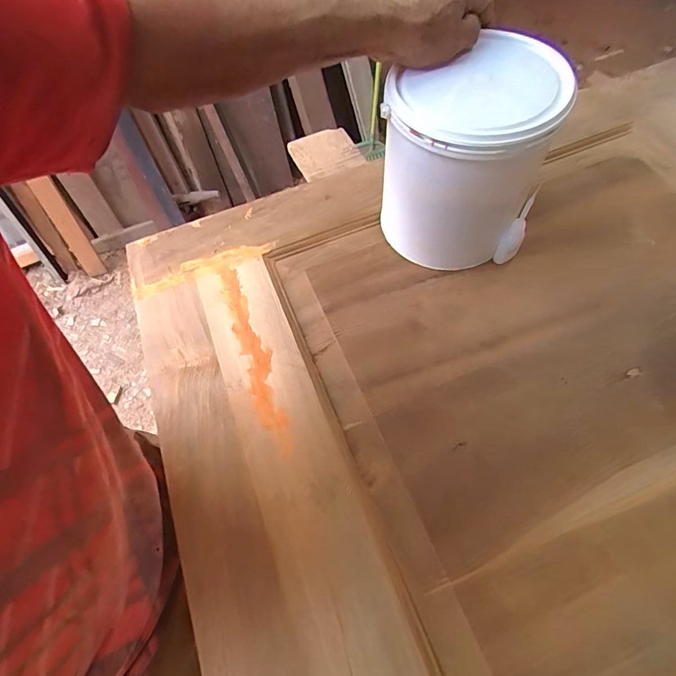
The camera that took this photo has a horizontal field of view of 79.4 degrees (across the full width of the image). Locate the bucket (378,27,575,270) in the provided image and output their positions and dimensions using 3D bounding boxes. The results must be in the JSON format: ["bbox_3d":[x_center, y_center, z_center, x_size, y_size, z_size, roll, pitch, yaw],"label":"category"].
[{"bbox_3d":[0.146,-0.210,0.488,0.179,0.202,0.170,9,62,8],"label":"bucket"}]

